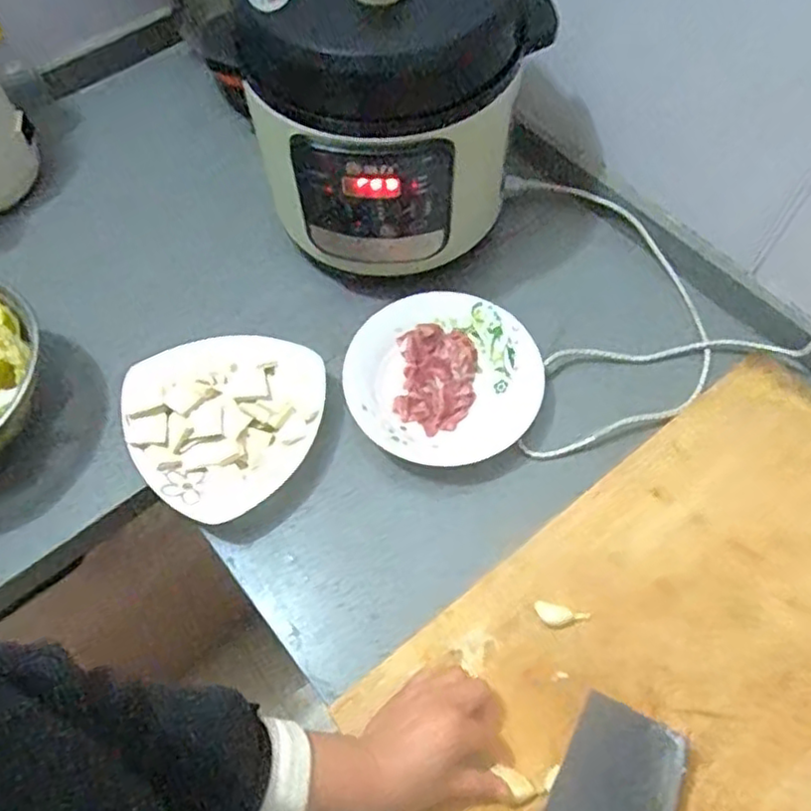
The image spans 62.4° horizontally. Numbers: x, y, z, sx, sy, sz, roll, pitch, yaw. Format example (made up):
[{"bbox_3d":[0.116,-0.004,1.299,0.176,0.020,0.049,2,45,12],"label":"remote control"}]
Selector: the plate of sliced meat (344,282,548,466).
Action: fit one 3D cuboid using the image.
[{"bbox_3d":[0.043,-0.028,0.693,0.191,0.032,0.195,-1,62,1],"label":"plate of sliced meat"}]

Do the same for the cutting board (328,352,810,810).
[{"bbox_3d":[0.259,0.216,0.550,0.536,0.019,0.351,-36,67,-16],"label":"cutting board"}]

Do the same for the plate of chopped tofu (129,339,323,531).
[{"bbox_3d":[-0.172,0.012,0.671,0.192,0.055,0.183,-1,62,1],"label":"plate of chopped tofu"}]

